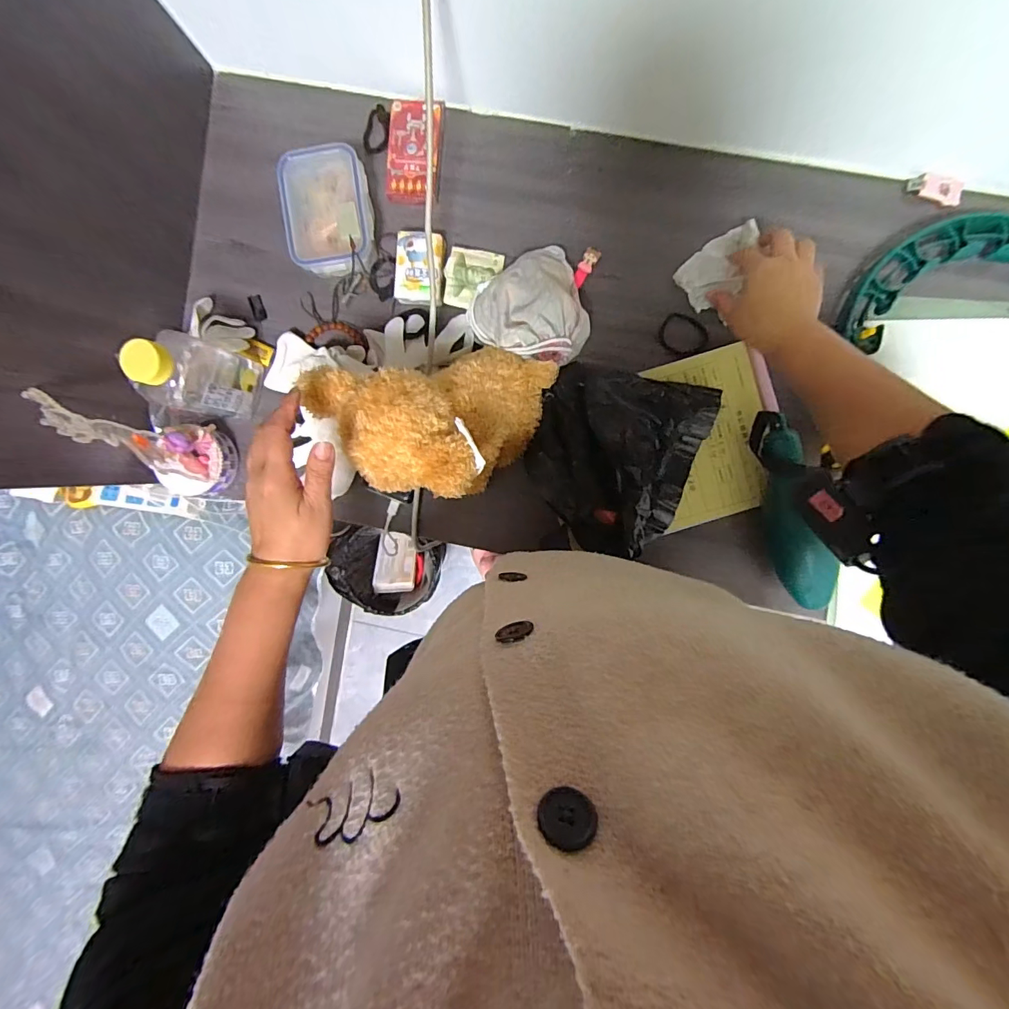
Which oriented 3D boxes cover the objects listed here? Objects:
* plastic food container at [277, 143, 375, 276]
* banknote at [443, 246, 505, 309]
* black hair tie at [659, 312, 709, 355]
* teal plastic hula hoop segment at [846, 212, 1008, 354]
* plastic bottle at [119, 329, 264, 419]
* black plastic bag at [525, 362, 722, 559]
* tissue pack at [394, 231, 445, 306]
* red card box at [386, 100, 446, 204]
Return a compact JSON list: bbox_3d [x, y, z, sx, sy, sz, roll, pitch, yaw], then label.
[{"bbox_3d":[-0.201,-0.332,0.541,0.100,0.060,0.136,-6,94,4],"label":"plastic food container"},{"bbox_3d":[-0.037,-0.268,0.550,0.064,0.006,0.068,8,96,-9],"label":"banknote"},{"bbox_3d":[0.207,-0.197,0.539,0.056,0.006,0.045,37,96,1],"label":"black hair tie"},{"bbox_3d":[0.499,-0.254,0.495,0.279,0.053,0.122,-14,93,5],"label":"teal plastic hula hoop segment"},{"bbox_3d":[-0.351,-0.147,0.508,0.079,0.147,0.079,16,95,3],"label":"plastic bottle"},{"bbox_3d":[0.123,-0.050,0.525,0.182,0.064,0.197,17,95,3],"label":"black plastic bag"},{"bbox_3d":[-0.099,-0.276,0.548,0.056,0.032,0.077,8,95,3],"label":"tissue pack"},{"bbox_3d":[-0.104,-0.412,0.544,0.058,0.024,0.112,6,94,4],"label":"red card box"}]

